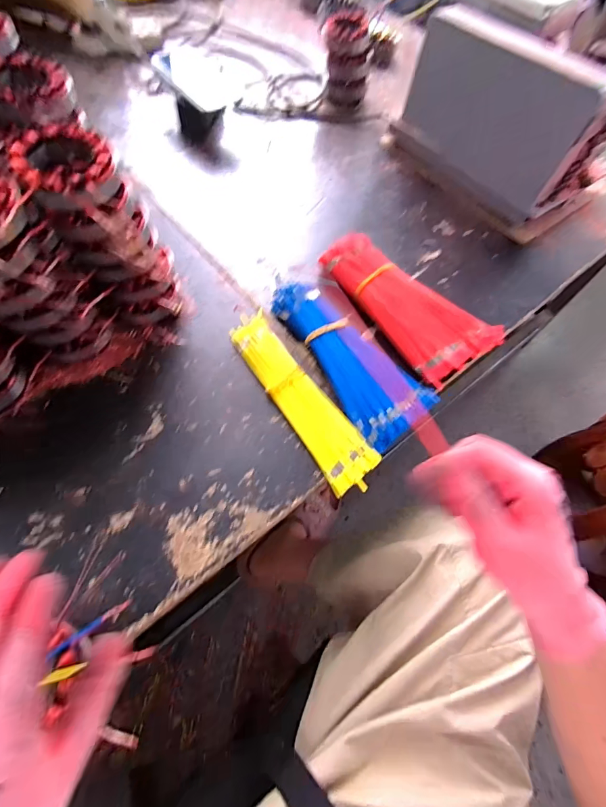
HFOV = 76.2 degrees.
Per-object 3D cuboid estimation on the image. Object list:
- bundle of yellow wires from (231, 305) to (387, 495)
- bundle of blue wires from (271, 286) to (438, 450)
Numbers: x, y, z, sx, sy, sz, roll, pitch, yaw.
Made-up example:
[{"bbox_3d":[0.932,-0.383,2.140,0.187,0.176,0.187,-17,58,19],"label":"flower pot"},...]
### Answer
[{"bbox_3d":[-0.003,-0.011,0.453,0.059,0.022,0.243,-28,69,-20],"label":"bundle of yellow wires"},{"bbox_3d":[0.052,-0.063,0.475,0.093,0.033,0.238,-31,70,-21],"label":"bundle of blue wires"}]

